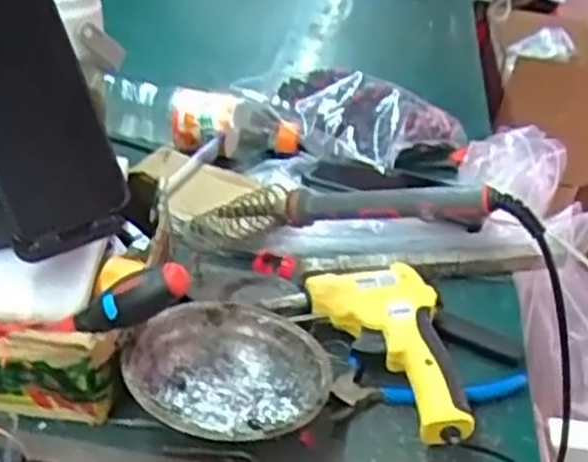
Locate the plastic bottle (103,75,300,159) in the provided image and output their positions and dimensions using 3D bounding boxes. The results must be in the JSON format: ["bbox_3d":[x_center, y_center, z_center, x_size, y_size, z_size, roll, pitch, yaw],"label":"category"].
[{"bbox_3d":[-0.098,-0.115,0.821,0.204,0.064,0.053,14,33,14],"label":"plastic bottle"}]

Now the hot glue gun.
[{"bbox_3d":[0.077,0.073,0.565,0.082,0.034,0.185,-15,38,-27],"label":"hot glue gun"}]

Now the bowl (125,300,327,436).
[{"bbox_3d":[-0.041,0.090,0.514,0.124,0.049,0.113,3,33,-2],"label":"bowl"}]

